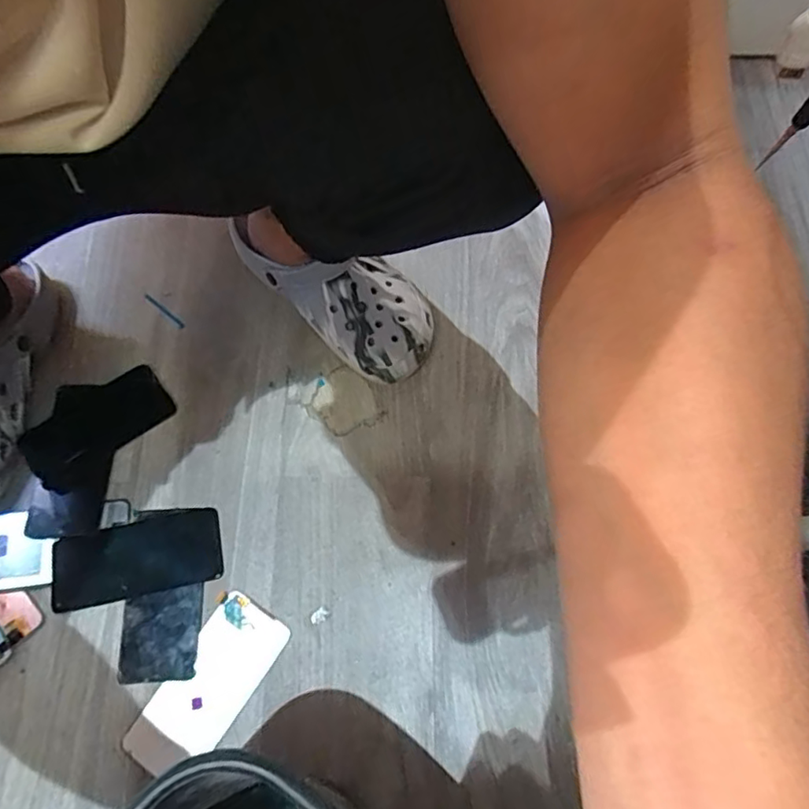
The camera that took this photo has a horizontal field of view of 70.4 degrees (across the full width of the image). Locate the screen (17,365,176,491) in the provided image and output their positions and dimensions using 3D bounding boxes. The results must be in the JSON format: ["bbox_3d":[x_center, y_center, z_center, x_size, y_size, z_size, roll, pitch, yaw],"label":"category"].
[{"bbox_3d":[-0.317,0.019,0.592,0.142,0.007,0.070,-34,78,-16],"label":"screen"}]

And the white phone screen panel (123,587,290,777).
[{"bbox_3d":[-0.176,0.252,0.513,0.075,0.005,0.154,31,74,11],"label":"white phone screen panel"}]

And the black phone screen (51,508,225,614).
[{"bbox_3d":[-0.255,0.147,0.547,0.154,0.010,0.068,-12,71,-3],"label":"black phone screen"}]

